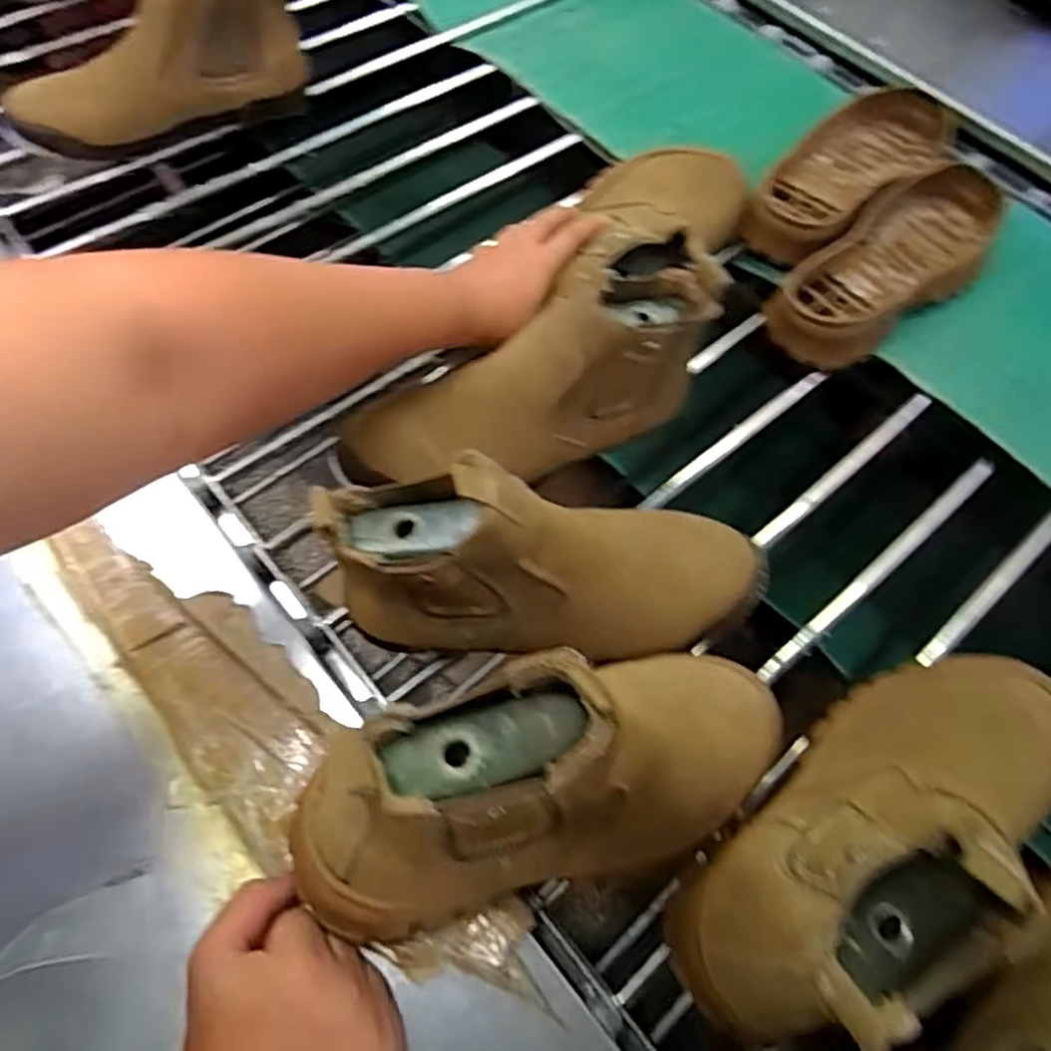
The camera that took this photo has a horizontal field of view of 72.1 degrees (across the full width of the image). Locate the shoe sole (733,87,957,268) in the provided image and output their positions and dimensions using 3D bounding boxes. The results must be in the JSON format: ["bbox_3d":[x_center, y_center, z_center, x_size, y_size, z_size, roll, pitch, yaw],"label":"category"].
[{"bbox_3d":[0.316,-0.354,0.706,0.101,0.037,0.292,40,66,17],"label":"shoe sole"}]

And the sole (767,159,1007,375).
[{"bbox_3d":[0.342,-0.240,0.652,0.309,0.052,0.104,-38,69,-21],"label":"sole"}]

